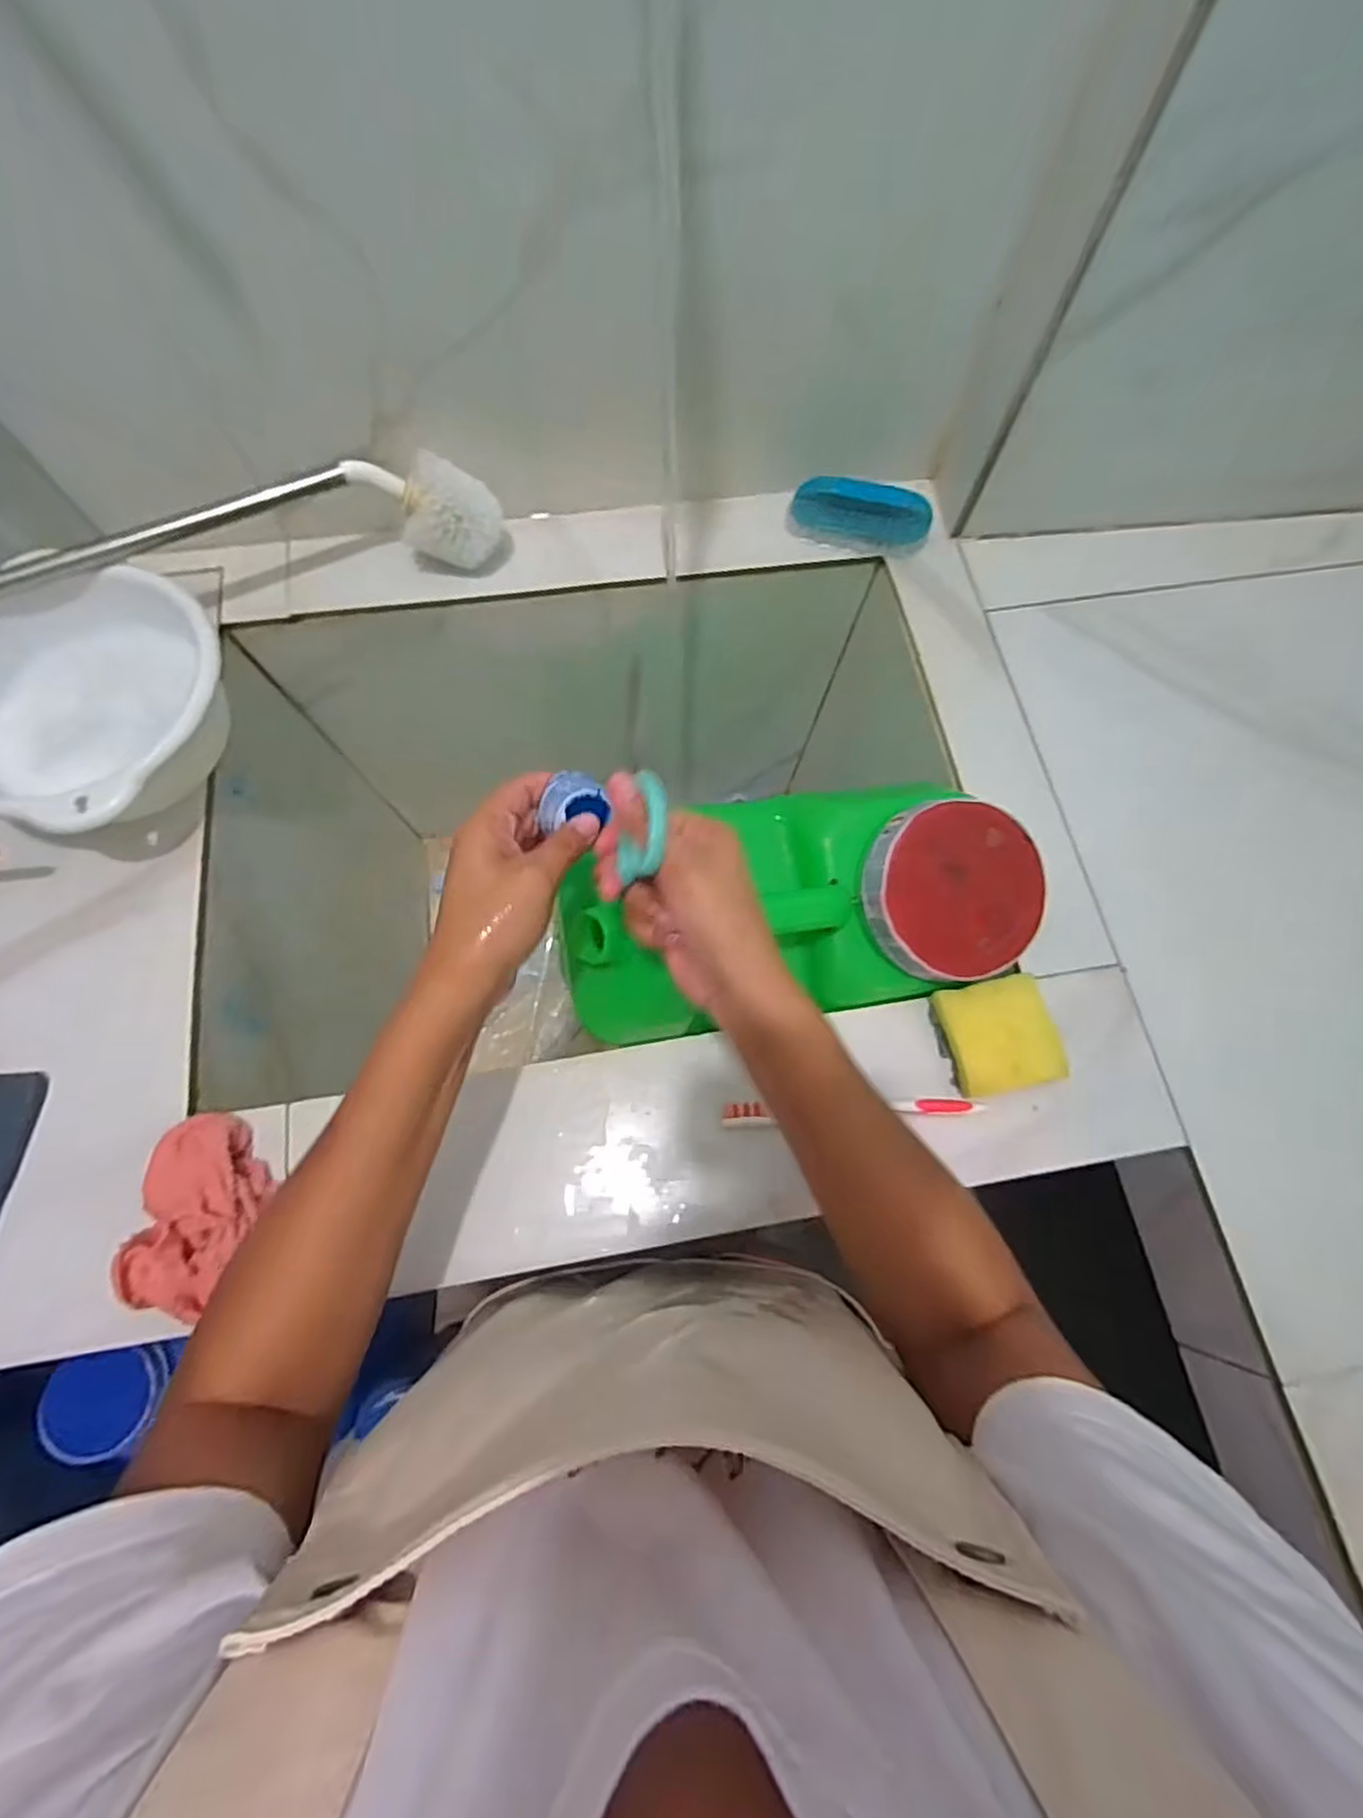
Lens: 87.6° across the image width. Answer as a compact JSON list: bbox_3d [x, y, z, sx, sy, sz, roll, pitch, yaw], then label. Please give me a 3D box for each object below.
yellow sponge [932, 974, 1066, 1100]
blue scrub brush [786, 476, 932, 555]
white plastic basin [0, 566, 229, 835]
[{"bbox_3d":[0.222,0.088,0.497,0.076,0.025,0.072,-11,72,-5],"label":"yellow sponge"},{"bbox_3d":[0.159,-0.350,0.633,0.121,0.036,0.046,11,71,2],"label":"blue scrub brush"},{"bbox_3d":[-0.432,-0.146,0.520,0.192,0.083,0.186,0,71,-1],"label":"white plastic basin"}]

